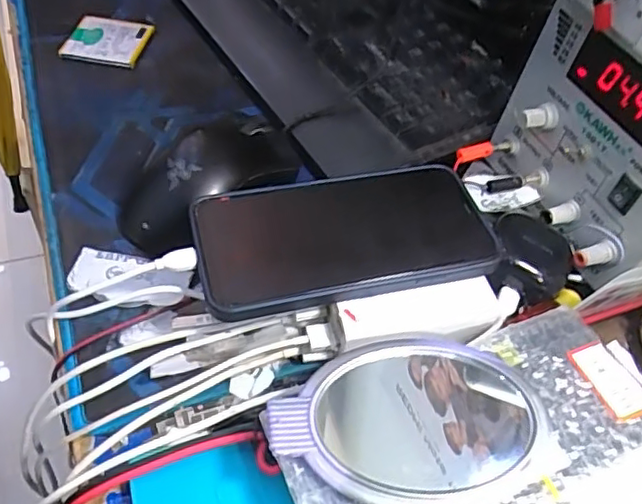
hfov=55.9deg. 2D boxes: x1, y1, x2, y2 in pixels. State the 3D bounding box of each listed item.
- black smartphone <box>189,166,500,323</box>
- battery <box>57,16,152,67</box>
[{"bbox_3d":[0.012,-0.012,0.329,0.156,0.014,0.081,-9,51,-15],"label":"black smartphone"},{"bbox_3d":[-0.174,-0.174,0.494,0.062,0.007,0.058,8,48,0],"label":"battery"}]

